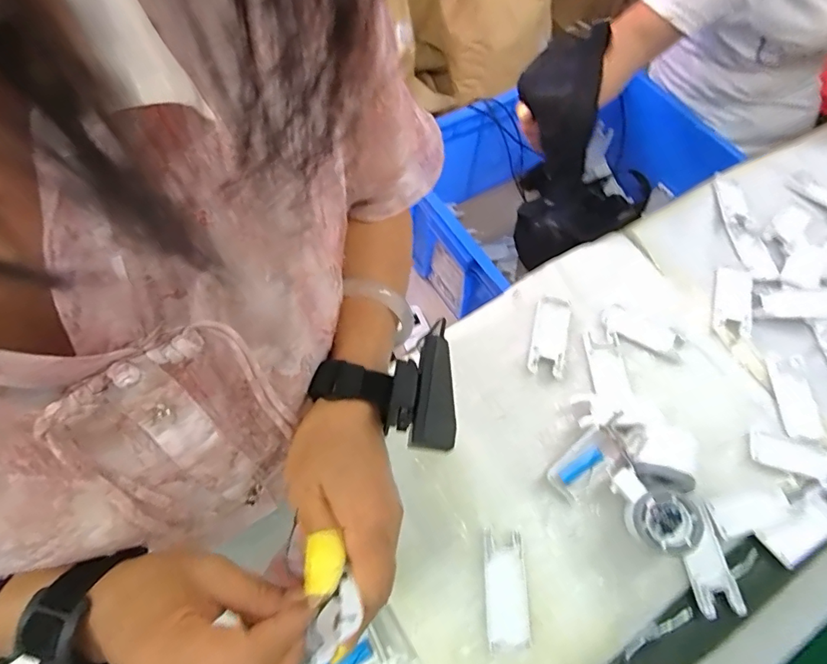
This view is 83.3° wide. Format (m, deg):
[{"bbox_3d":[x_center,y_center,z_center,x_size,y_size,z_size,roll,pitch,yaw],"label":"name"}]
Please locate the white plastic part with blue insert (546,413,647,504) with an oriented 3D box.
[{"bbox_3d":[0.189,0.129,0.482,0.104,0.025,0.047,-39,71,2],"label":"white plastic part with blue insert"}]

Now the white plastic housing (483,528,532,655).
[{"bbox_3d":[0.088,0.245,0.443,0.040,0.006,0.099,0,64,-2],"label":"white plastic housing"}]

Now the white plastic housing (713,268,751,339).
[{"bbox_3d":[0.407,-0.042,0.591,0.045,0.009,0.099,18,65,6],"label":"white plastic housing"}]

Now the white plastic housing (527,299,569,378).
[{"bbox_3d":[0.165,0.004,0.562,0.041,0.007,0.099,12,65,4],"label":"white plastic housing"}]

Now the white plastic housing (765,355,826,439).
[{"bbox_3d":[0.442,0.075,0.540,0.044,0.009,0.095,2,64,-1],"label":"white plastic housing"}]

